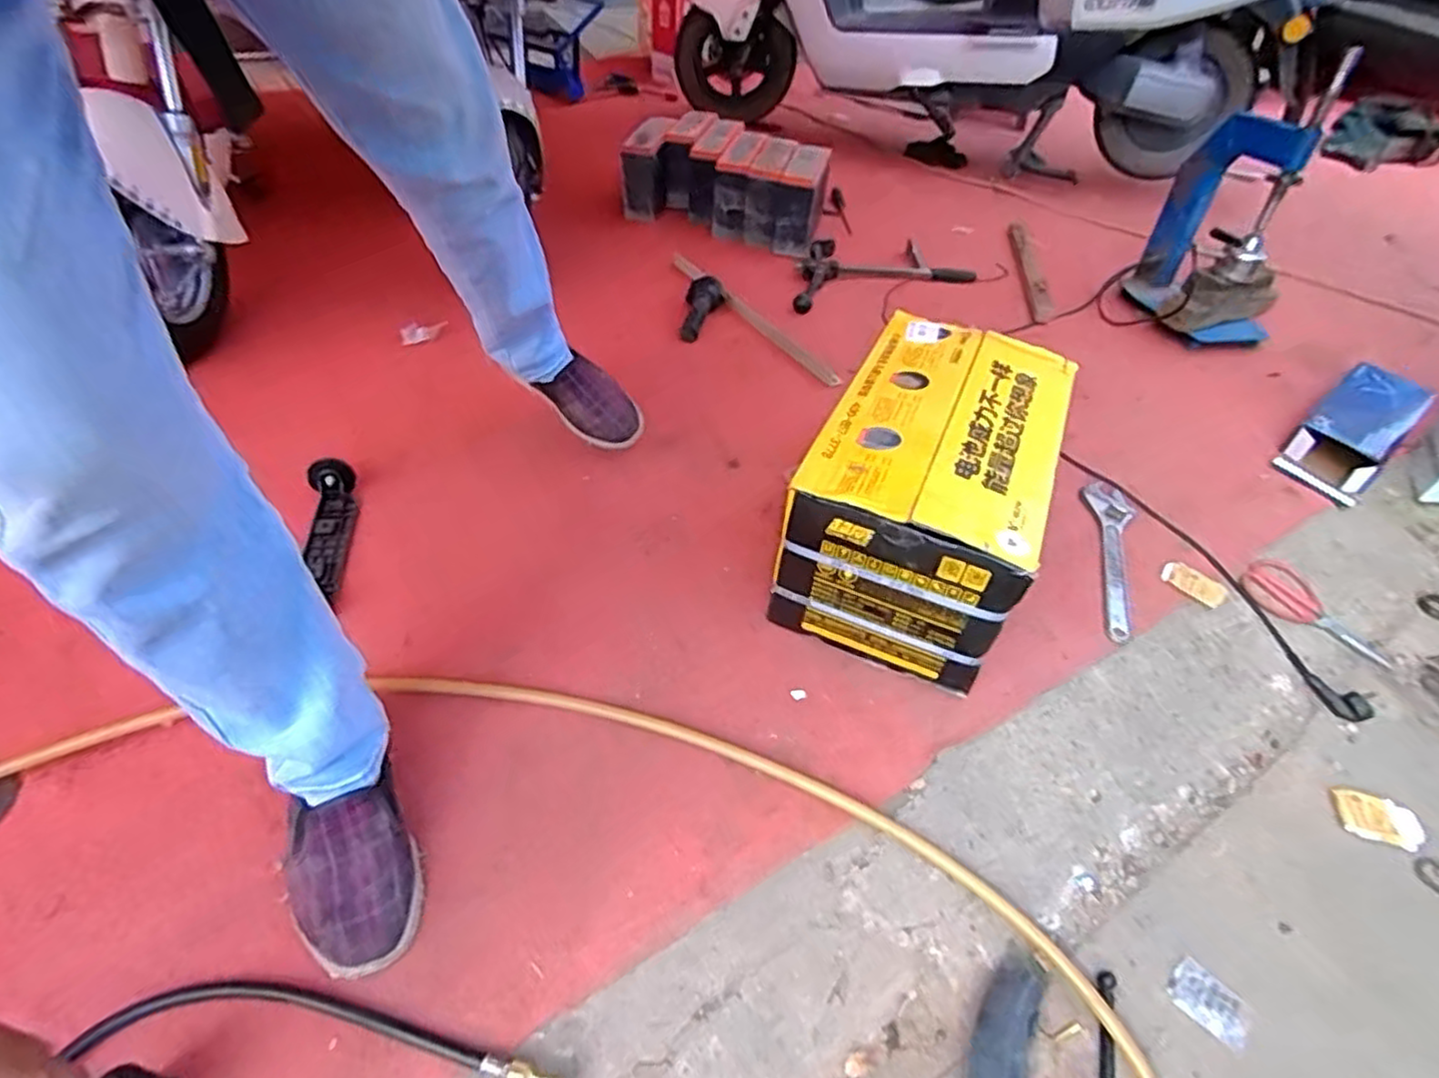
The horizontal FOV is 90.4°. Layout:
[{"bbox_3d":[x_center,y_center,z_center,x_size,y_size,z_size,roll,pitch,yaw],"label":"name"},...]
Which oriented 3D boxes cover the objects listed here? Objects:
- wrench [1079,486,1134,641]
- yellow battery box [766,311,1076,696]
[{"bbox_3d":[0.509,0.021,0.940,0.065,0.029,0.270,16,43,14],"label":"wrench"},{"bbox_3d":[0.243,-0.053,0.851,0.232,0.233,0.378,18,44,17],"label":"yellow battery box"}]

